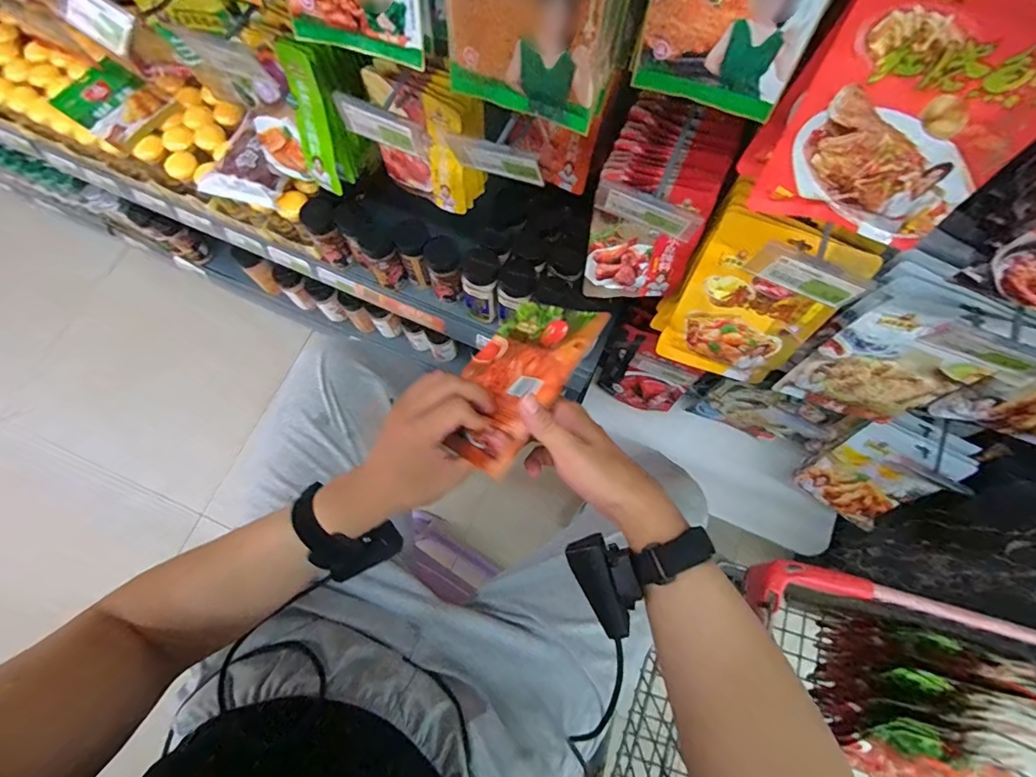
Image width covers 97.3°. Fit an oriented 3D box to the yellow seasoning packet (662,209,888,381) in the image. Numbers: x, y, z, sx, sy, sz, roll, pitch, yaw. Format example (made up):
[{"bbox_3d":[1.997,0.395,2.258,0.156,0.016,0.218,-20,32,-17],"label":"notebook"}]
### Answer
[{"bbox_3d":[0.275,-0.089,0.546,0.153,0.233,0.015,21,56,8],"label":"yellow seasoning packet"}]

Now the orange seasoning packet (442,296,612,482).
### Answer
[{"bbox_3d":[-0.004,-0.011,0.430,0.124,0.014,0.173,20,68,46],"label":"orange seasoning packet"}]

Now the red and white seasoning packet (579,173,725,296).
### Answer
[{"bbox_3d":[0.149,-0.170,0.547,0.123,0.174,0.016,5,60,4],"label":"red and white seasoning packet"}]

